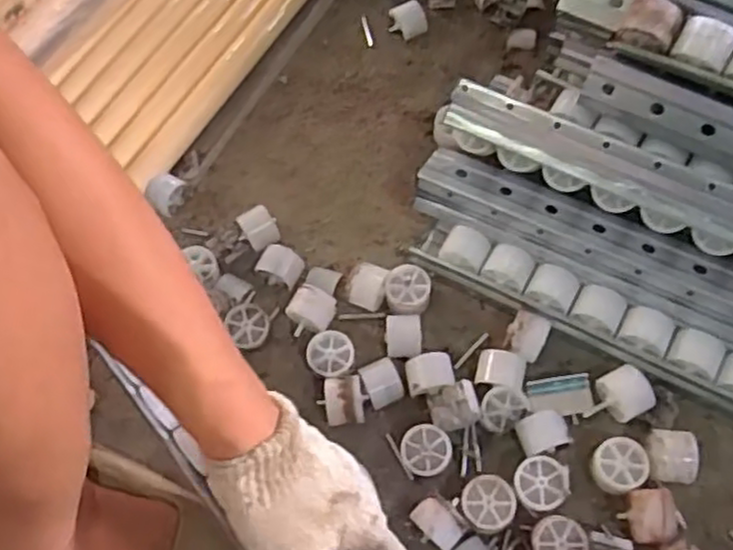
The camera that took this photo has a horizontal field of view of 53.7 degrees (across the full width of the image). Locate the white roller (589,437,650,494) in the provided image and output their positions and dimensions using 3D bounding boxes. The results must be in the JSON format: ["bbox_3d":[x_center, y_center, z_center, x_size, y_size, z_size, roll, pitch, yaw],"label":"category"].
[{"bbox_3d":[0.173,0.132,0.499,0.036,0.026,0.034,-1,65,3],"label":"white roller"}]

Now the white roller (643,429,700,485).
[{"bbox_3d":[0.208,0.127,0.500,0.033,0.035,0.033,4,65,6],"label":"white roller"}]

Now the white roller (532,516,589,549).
[{"bbox_3d":[0.126,0.178,0.479,0.034,0.023,0.033,-1,65,3],"label":"white roller"}]

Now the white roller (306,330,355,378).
[{"bbox_3d":[-0.026,0.062,0.547,0.034,0.025,0.036,-1,65,3],"label":"white roller"}]

